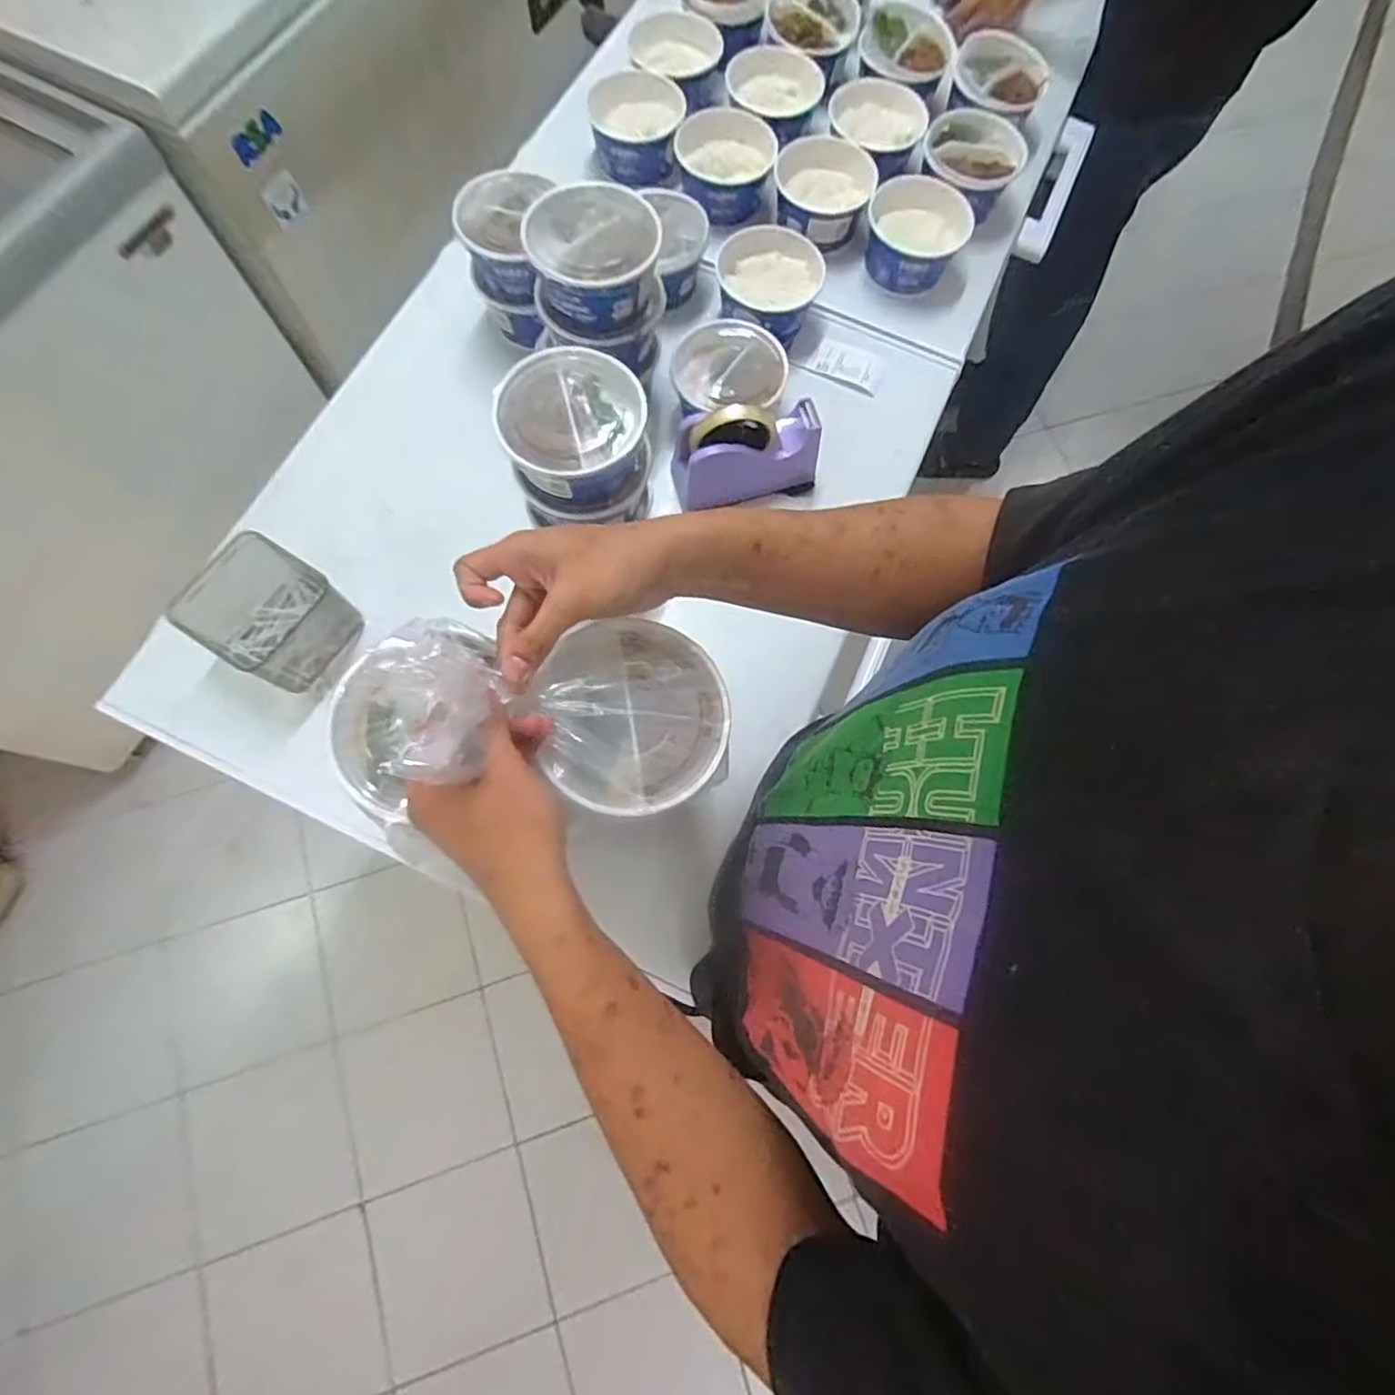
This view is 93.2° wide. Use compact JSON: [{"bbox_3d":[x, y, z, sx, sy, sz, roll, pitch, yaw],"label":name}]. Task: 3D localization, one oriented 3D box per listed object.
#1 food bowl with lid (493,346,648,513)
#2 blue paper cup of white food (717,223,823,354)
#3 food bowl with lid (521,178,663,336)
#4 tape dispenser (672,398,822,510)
[{"bbox_3d":[-0.111,-0.234,0.596,0.124,0.080,0.119,1,73,-2],"label":"food bowl with lid"},{"bbox_3d":[0.087,-0.507,0.815,0.126,0.073,0.113,9,73,1],"label":"blue paper cup of white food"},{"bbox_3d":[-0.101,-0.426,0.646,0.120,0.070,0.115,1,73,-2],"label":"food bowl with lid"},{"bbox_3d":[0.057,-0.265,0.714,0.154,0.113,0.074,-10,74,-5],"label":"tape dispenser"}]

